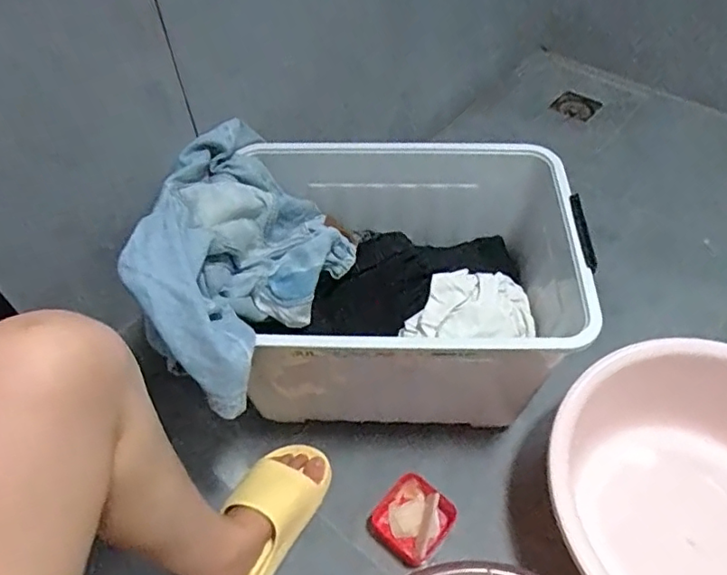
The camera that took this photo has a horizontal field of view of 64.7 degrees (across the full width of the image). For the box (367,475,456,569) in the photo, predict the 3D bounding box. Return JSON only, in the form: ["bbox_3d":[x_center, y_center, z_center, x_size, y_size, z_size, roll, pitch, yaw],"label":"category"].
[{"bbox_3d":[0.063,0.299,0.747,0.090,0.038,0.091,35,60,25],"label":"box"}]

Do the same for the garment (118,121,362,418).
[{"bbox_3d":[-0.156,-0.052,0.666,0.223,0.145,0.343,20,56,16],"label":"garment"}]

